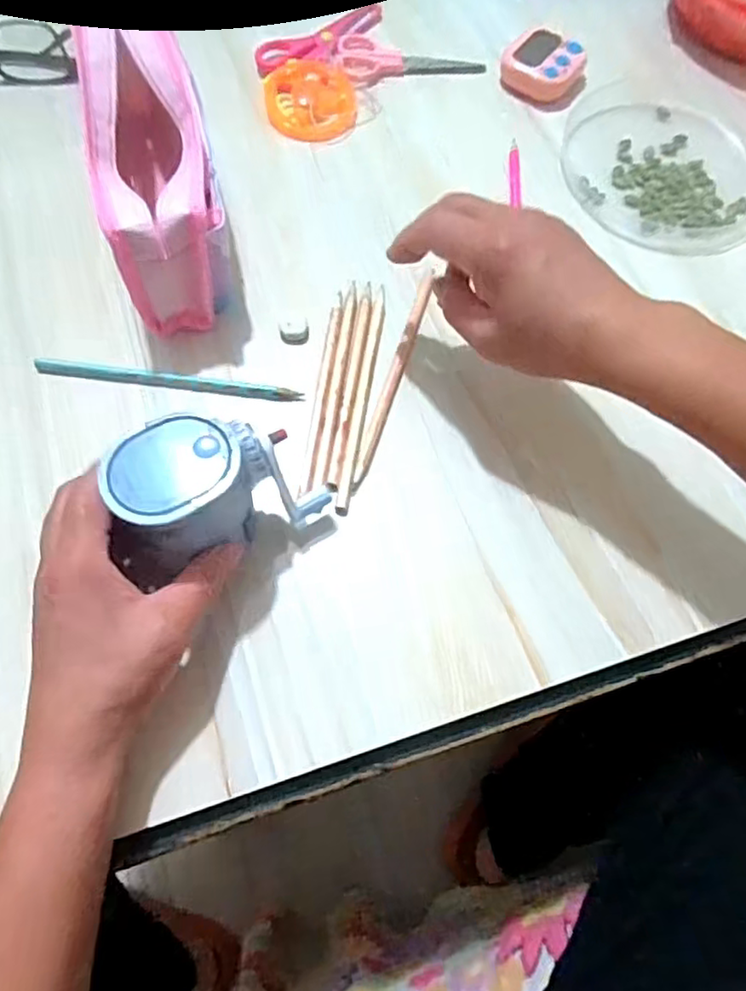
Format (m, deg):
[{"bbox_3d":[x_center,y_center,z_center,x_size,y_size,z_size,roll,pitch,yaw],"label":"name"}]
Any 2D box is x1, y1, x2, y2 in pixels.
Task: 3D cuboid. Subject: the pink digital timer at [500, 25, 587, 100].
[{"bbox_3d":[0.134,-0.338,0.498,0.057,0.023,0.055,38,71,13],"label":"pink digital timer"}]

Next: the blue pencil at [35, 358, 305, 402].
[{"bbox_3d":[-0.122,-0.070,0.380,0.155,0.006,0.011,6,67,1],"label":"blue pencil"}]

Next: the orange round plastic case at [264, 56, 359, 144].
[{"bbox_3d":[-0.047,-0.298,0.478,0.066,0.014,0.073,-9,67,-6],"label":"orange round plastic case"}]

